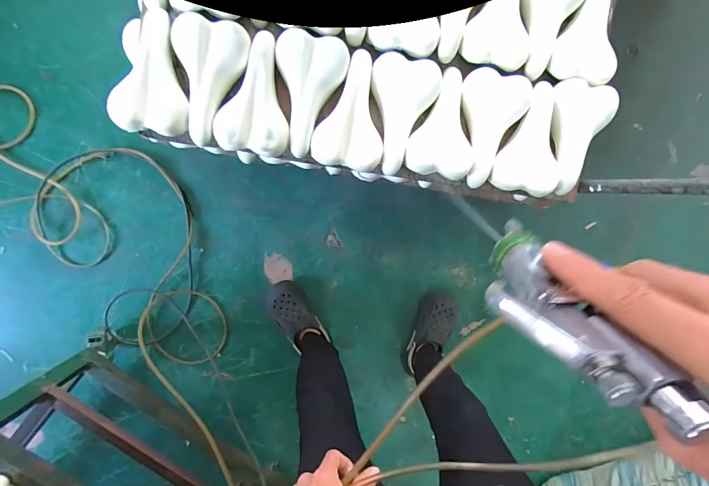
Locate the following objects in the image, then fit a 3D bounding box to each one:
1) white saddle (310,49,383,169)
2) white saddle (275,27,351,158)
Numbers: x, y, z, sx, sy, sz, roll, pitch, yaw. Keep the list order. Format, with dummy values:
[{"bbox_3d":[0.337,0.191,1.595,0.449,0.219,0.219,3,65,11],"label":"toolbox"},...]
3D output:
[{"bbox_3d":[-0.002,-0.304,0.832,0.162,0.053,0.266,9,94,-6],"label":"white saddle"},{"bbox_3d":[-0.112,-0.333,0.810,0.152,0.056,0.257,13,94,-6],"label":"white saddle"}]

